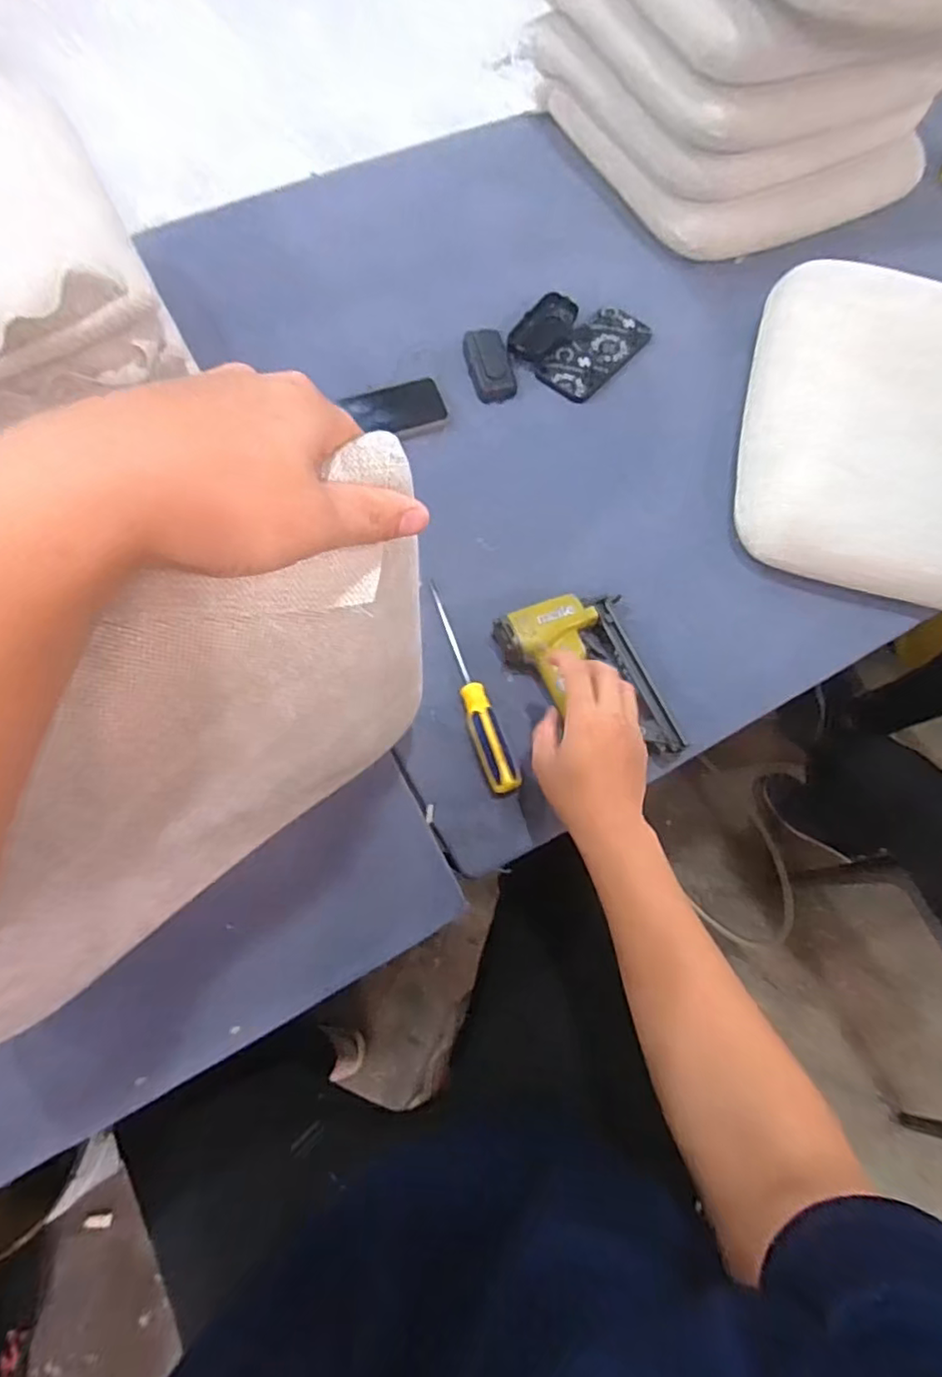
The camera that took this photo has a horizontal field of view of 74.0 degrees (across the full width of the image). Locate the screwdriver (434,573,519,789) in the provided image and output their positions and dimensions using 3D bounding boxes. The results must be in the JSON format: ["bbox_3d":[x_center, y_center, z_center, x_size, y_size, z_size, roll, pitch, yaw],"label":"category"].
[{"bbox_3d":[-0.006,-0.007,0.629,0.031,0.028,0.238,-19,71,-8],"label":"screwdriver"}]

